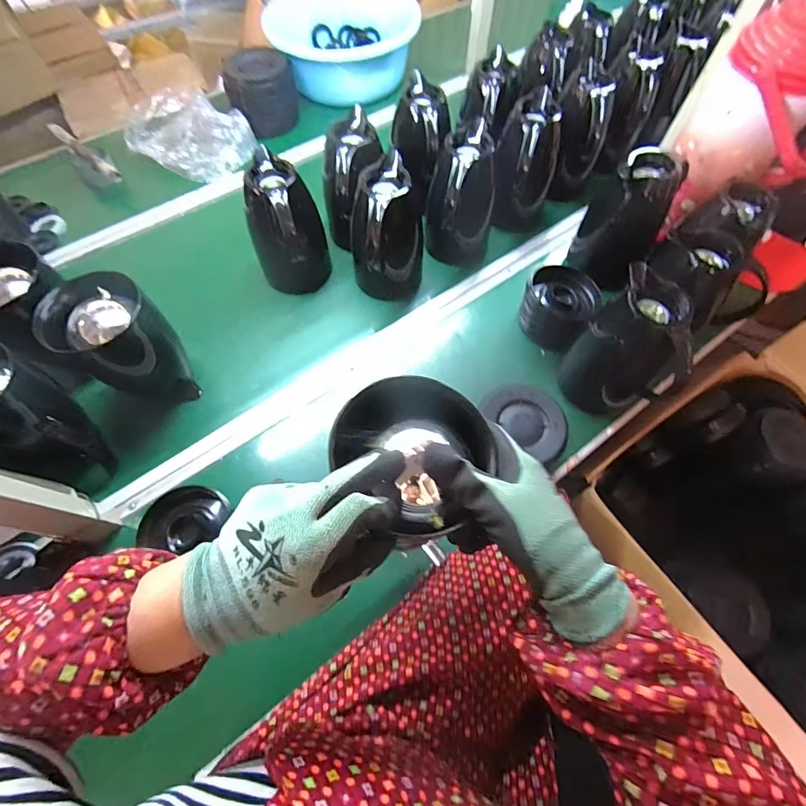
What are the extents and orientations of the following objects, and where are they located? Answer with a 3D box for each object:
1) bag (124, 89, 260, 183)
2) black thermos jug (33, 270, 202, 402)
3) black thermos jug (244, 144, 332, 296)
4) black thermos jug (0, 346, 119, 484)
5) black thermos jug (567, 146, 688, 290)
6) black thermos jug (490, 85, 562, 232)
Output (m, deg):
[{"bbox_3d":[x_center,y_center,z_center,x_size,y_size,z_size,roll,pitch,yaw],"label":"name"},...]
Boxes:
[{"bbox_3d":[-0.487,-0.608,0.900,0.282,0.078,0.201,36,69,17],"label":"bag"},{"bbox_3d":[-0.401,-0.089,0.592,0.122,0.182,0.129,0,64,0],"label":"black thermos jug"},{"bbox_3d":[-0.203,-0.292,0.677,0.115,0.191,0.127,14,65,7],"label":"black thermos jug"},{"bbox_3d":[-0.511,0.024,0.538,0.158,0.183,0.130,16,65,8],"label":"black thermos jug"},{"bbox_3d":[0.369,-0.295,0.669,0.127,0.190,0.117,26,67,12],"label":"black thermos jug"},{"bbox_3d":[0.229,-0.439,0.748,0.112,0.183,0.148,16,65,8],"label":"black thermos jug"}]

